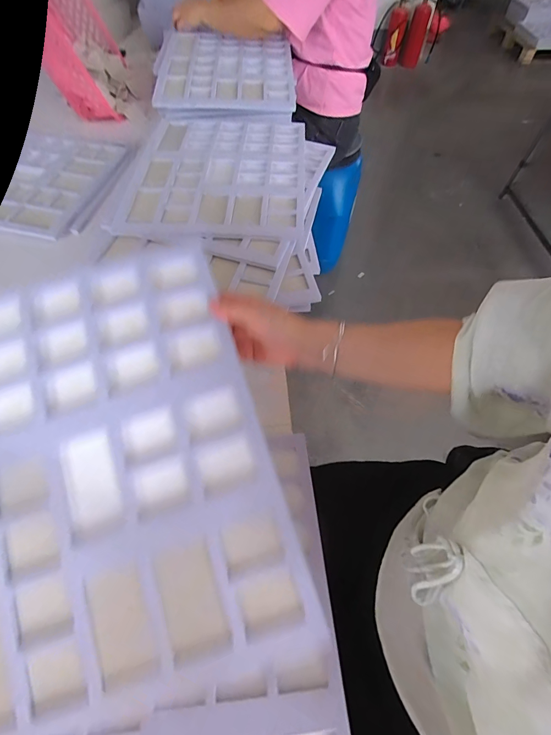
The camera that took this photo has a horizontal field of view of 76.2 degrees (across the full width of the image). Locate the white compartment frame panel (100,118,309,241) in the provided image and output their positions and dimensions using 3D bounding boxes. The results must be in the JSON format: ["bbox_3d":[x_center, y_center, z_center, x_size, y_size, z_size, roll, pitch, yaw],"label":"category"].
[{"bbox_3d":[-0.125,-0.426,0.744,0.361,0.035,0.450,0,60,0],"label":"white compartment frame panel"}]

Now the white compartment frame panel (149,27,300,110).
[{"bbox_3d":[-0.134,-0.811,0.948,0.361,0.031,0.433,0,58,-1],"label":"white compartment frame panel"}]

